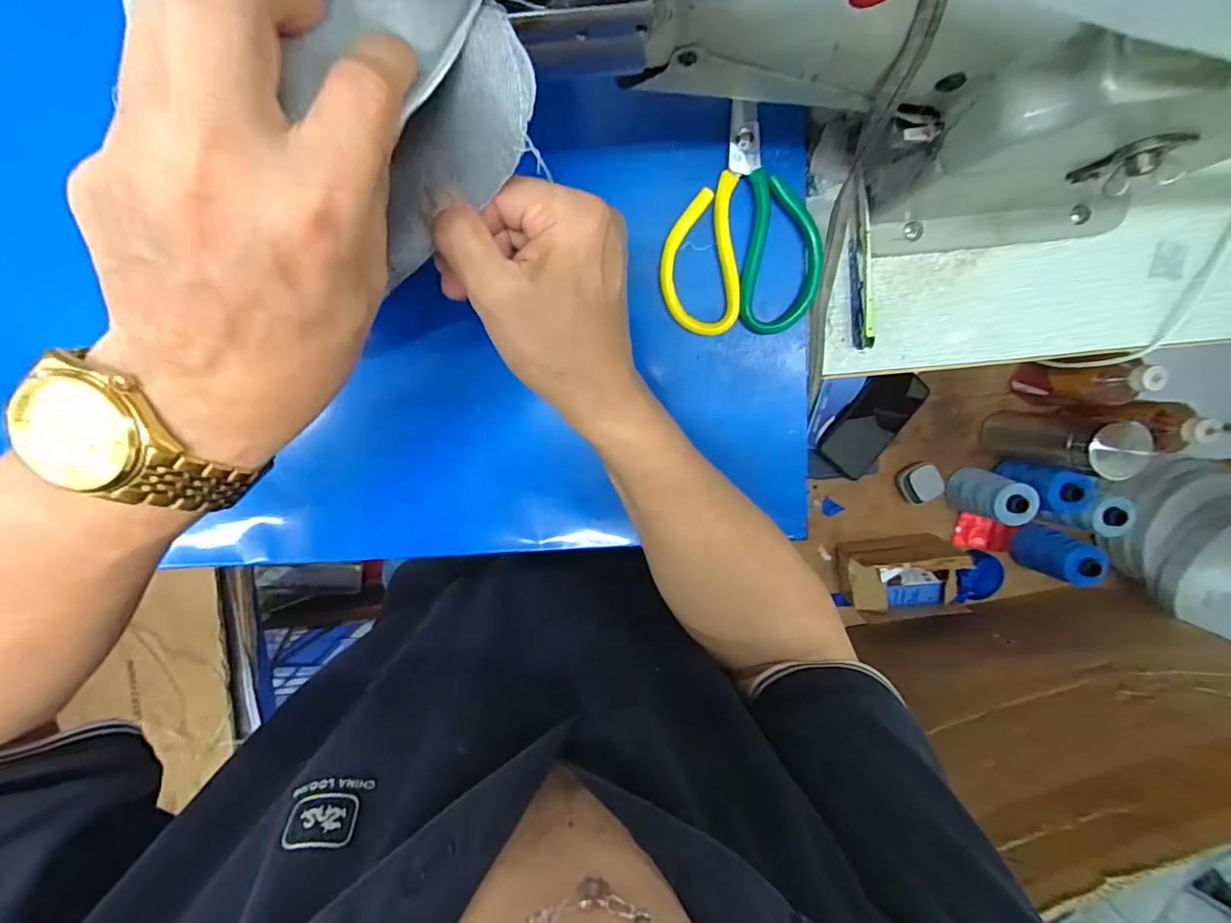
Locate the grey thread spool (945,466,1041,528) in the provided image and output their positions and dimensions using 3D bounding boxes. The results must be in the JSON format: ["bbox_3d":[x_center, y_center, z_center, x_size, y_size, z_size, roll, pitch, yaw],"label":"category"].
[{"bbox_3d":[0.539,0.051,0.769,0.055,0.121,0.067,17,99,-2],"label":"grey thread spool"}]

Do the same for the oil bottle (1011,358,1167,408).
[{"bbox_3d":[0.624,-0.106,0.716,0.056,0.194,0.069,-7,99,1],"label":"oil bottle"}]

